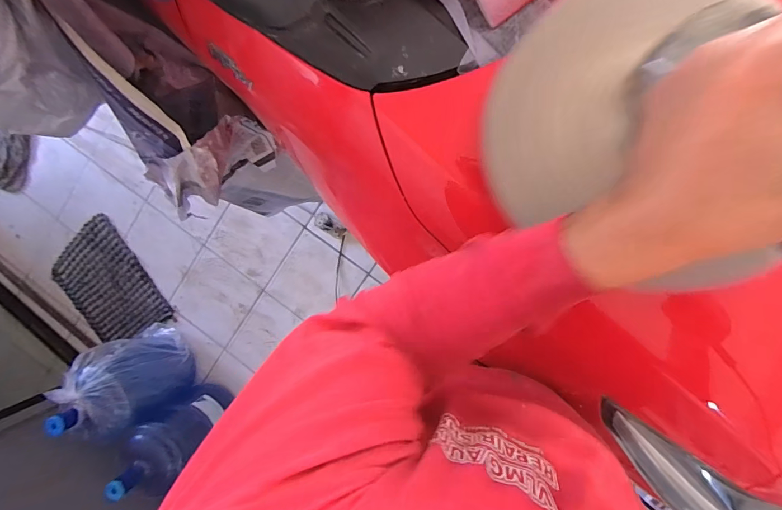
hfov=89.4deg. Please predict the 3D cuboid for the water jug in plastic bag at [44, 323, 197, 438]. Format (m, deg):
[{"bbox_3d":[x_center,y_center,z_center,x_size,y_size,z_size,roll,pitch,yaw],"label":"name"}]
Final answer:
[{"bbox_3d":[-0.923,0.441,1.385,0.262,0.463,0.292,-26,90,10],"label":"water jug in plastic bag"}]

